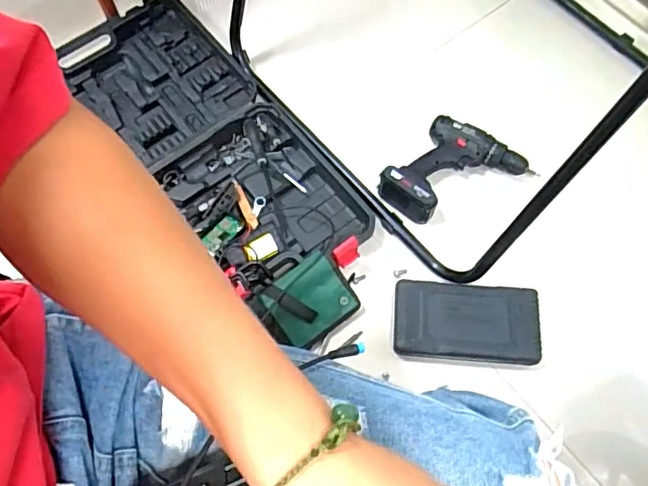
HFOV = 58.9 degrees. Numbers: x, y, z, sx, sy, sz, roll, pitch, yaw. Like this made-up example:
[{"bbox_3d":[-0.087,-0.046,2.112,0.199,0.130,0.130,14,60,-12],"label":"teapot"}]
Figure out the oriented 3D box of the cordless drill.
[{"bbox_3d":[0.229,-0.115,0.998,0.189,0.064,0.212,40,74,13],"label":"cordless drill"}]

